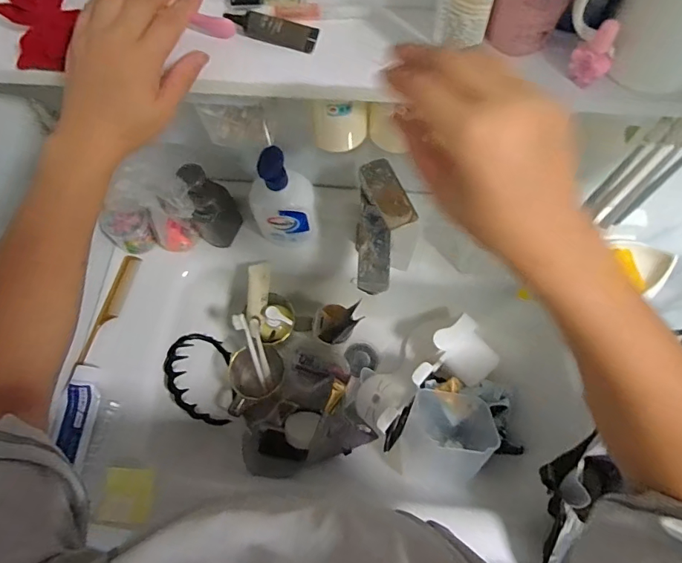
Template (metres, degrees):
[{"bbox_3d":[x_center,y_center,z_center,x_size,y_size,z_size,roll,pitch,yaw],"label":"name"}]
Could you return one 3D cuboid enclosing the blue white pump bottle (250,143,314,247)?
[{"bbox_3d":[-0.081,-0.110,0.610,0.087,0.179,0.050,-7,68,-1],"label":"blue white pump bottle"}]

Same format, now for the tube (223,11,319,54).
[{"bbox_3d":[-0.058,-0.211,0.372,0.076,0.015,0.020,11,68,-8],"label":"tube"}]

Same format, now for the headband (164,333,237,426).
[{"bbox_3d":[-0.208,0.148,0.686,0.028,0.134,0.128,-26,38,29],"label":"headband"}]

